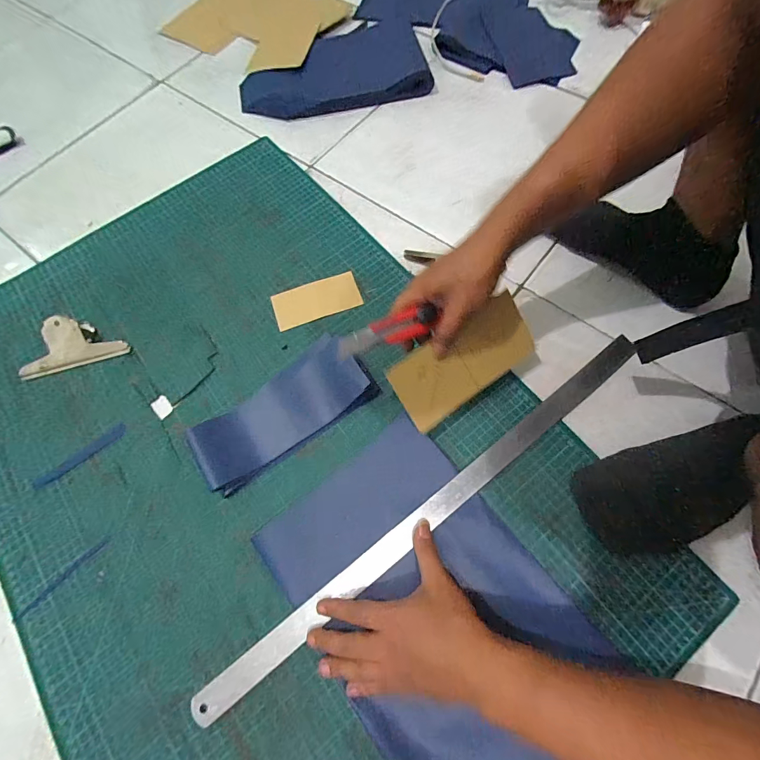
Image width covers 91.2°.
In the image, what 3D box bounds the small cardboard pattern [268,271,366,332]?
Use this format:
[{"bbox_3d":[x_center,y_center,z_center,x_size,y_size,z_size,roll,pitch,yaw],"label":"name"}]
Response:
[{"bbox_3d":[-0.090,-0.113,0.526,0.120,0.009,0.054,-19,83,-2],"label":"small cardboard pattern"}]

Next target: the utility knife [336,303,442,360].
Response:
[{"bbox_3d":[0.004,-0.048,0.381,0.102,0.020,0.028,-20,101,-7],"label":"utility knife"}]

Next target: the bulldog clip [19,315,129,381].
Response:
[{"bbox_3d":[-0.420,-0.053,0.497,0.145,0.039,0.070,-17,69,-4],"label":"bulldog clip"}]

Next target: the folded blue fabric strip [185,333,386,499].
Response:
[{"bbox_3d":[-0.120,0.034,0.457,0.220,0.021,0.104,-32,71,-9],"label":"folded blue fabric strip"}]

